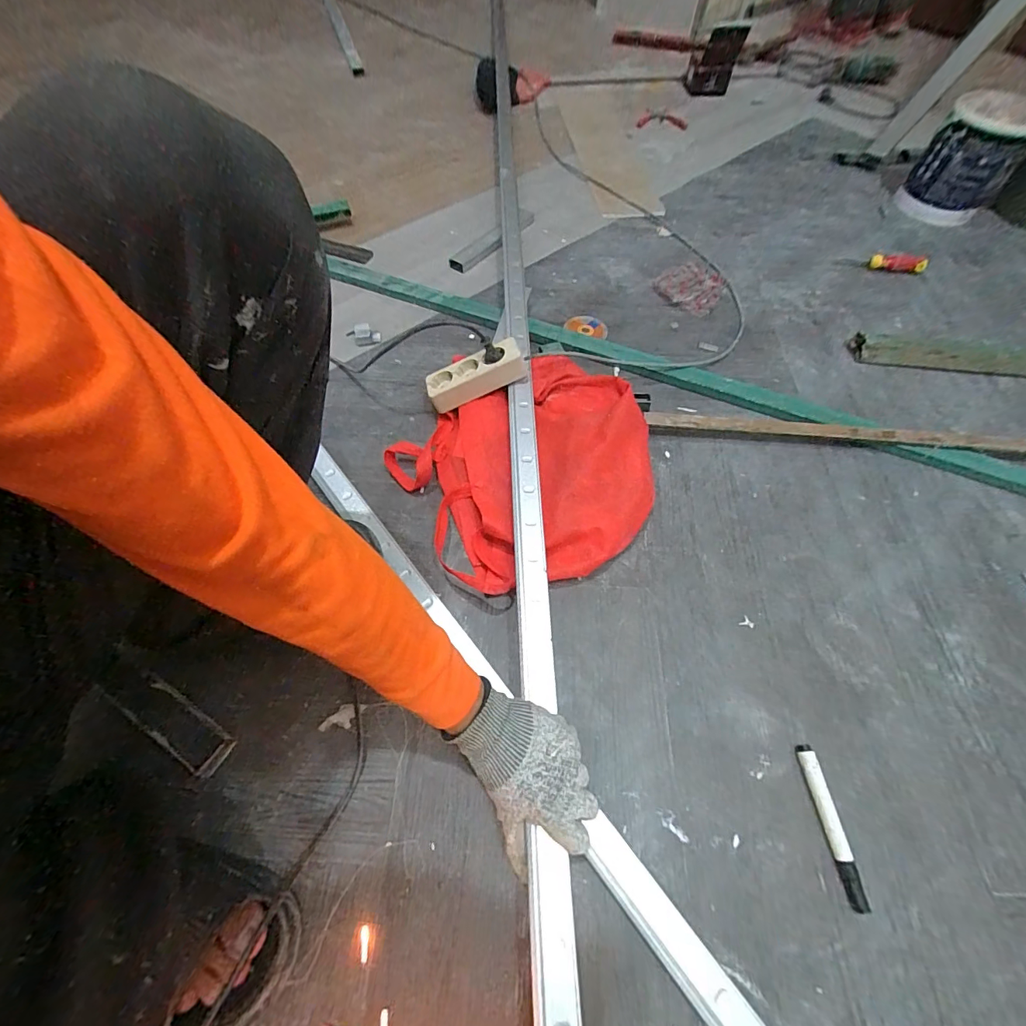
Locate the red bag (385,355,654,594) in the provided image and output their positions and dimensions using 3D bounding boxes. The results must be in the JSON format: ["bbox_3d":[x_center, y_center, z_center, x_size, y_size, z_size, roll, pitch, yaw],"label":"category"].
[{"bbox_3d":[0.021,-0.067,0.620,0.337,0.091,0.337,-24,64,-14],"label":"red bag"}]

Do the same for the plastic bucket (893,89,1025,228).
[{"bbox_3d":[0.992,-0.769,0.946,0.170,0.178,0.194,40,68,19],"label":"plastic bucket"}]

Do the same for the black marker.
[{"bbox_3d":[0.329,0.320,0.450,0.017,0.015,0.140,-5,62,-4],"label":"black marker"}]

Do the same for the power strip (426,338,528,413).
[{"bbox_3d":[-0.058,-0.213,0.677,0.156,0.040,0.064,-21,62,12],"label":"power strip"}]

